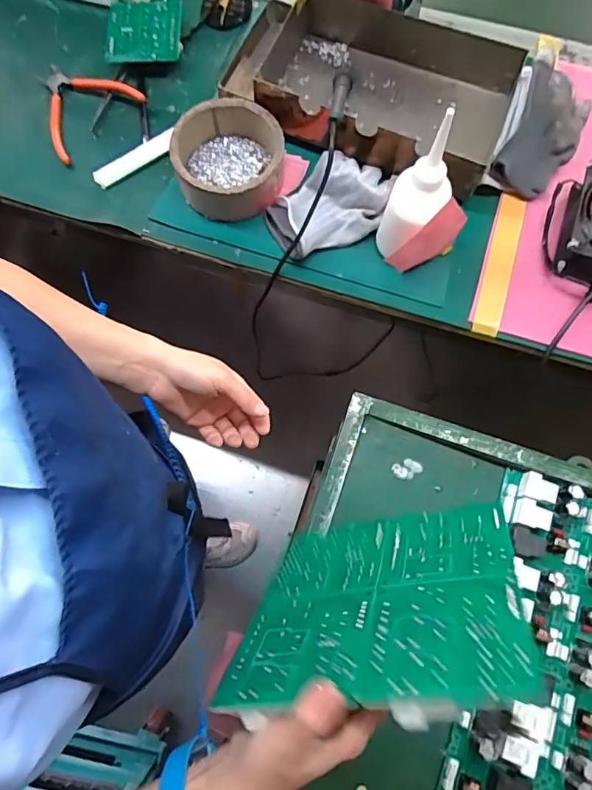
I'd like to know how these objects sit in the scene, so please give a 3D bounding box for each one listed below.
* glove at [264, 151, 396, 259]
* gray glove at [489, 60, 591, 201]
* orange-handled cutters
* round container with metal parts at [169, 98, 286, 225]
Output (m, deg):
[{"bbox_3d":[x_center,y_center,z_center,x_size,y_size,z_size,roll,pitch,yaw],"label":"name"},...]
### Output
[{"bbox_3d":[0.035,-0.216,0.555,0.136,0.050,0.095,-25,75,-7],"label":"glove"},{"bbox_3d":[0.283,-0.305,0.560,0.082,0.079,0.150,26,75,8],"label":"gray glove"},{"bbox_3d":[-0.271,-0.361,0.610,0.124,0.021,0.130,-40,77,-11],"label":"orange-handled cutters"},{"bbox_3d":[-0.074,-0.264,0.564,0.122,0.057,0.118,-1,73,0],"label":"round container with metal parts"}]

